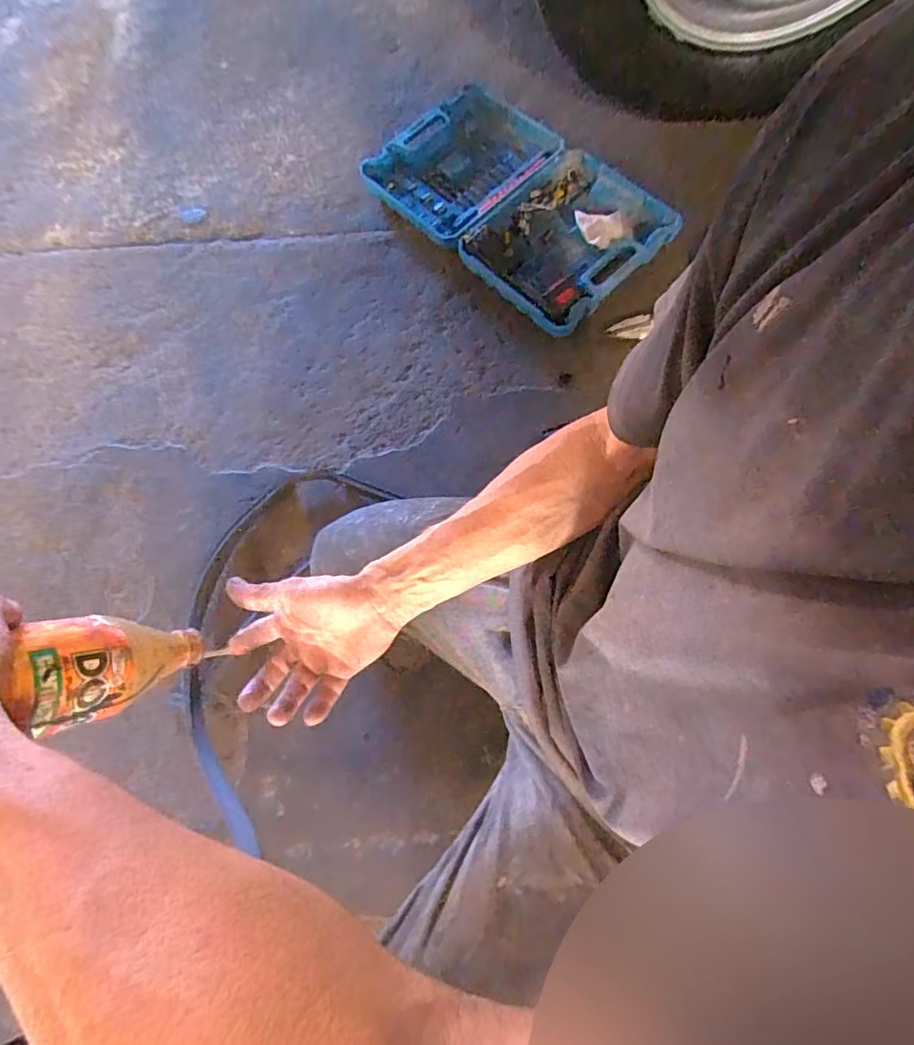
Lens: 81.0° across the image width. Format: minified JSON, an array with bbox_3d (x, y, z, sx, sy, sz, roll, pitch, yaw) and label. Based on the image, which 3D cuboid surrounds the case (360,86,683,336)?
[{"bbox_3d":[0.093,-0.529,0.896,0.482,0.059,0.292,41,79,13],"label":"case"}]

